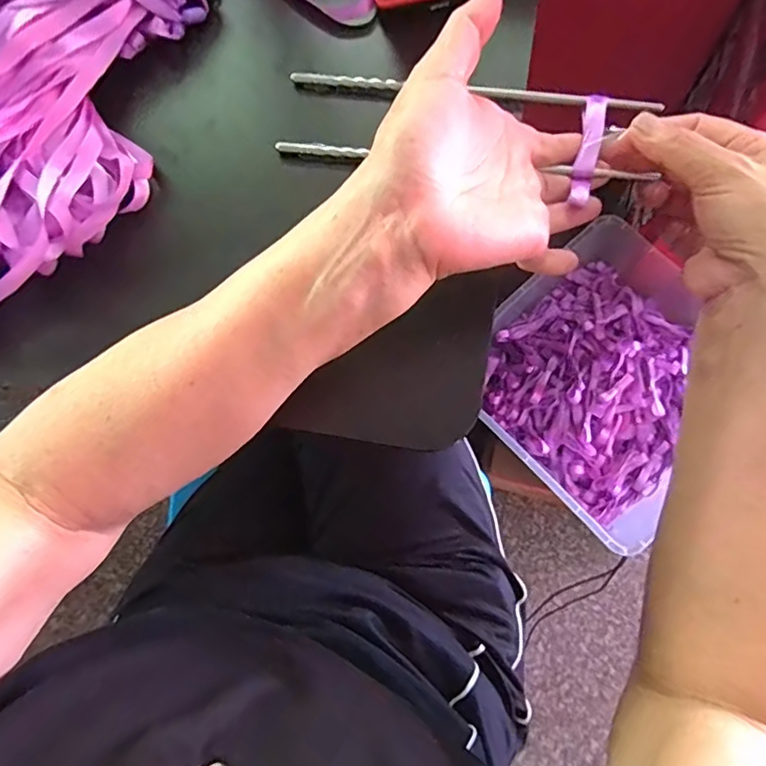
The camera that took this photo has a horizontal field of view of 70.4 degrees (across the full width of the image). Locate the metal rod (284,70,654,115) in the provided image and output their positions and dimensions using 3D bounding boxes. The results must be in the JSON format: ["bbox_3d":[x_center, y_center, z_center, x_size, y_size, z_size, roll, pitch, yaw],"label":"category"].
[{"bbox_3d":[0.051,-0.177,0.329,0.219,0.007,0.010,9,76,9],"label":"metal rod"}]

